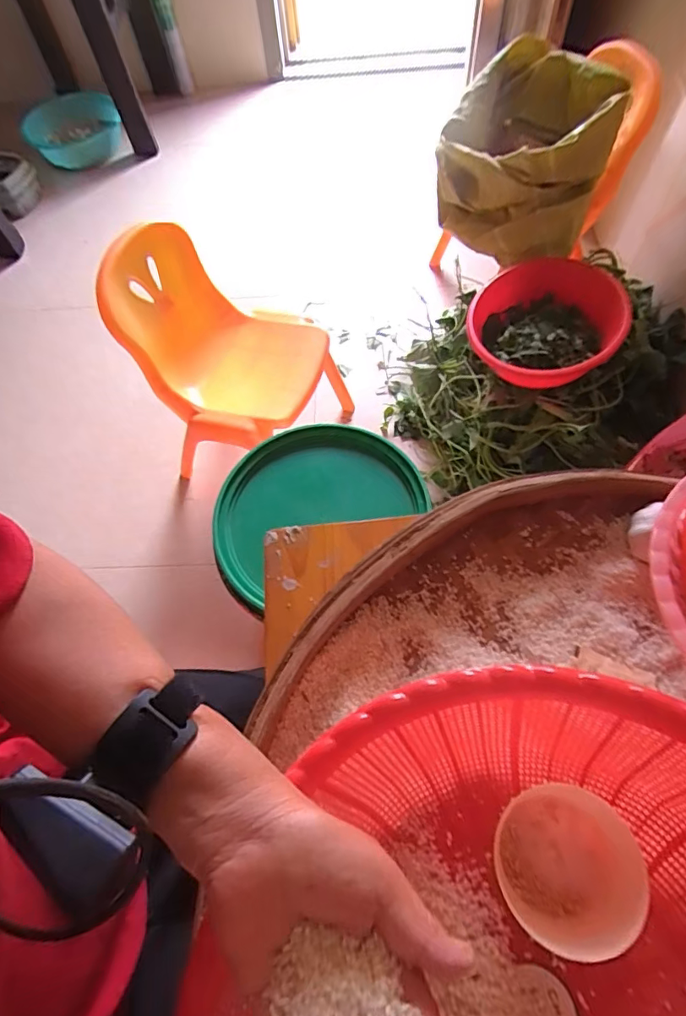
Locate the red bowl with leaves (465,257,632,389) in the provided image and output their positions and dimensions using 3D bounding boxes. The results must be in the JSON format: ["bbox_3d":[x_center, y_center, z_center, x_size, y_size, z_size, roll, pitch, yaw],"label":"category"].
[{"bbox_3d":[0.422,-0.394,1.045,0.279,0.108,0.299,-2,64,3],"label":"red bowl with leaves"}]

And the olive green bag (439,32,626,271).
[{"bbox_3d":[0.412,-0.821,1.135,0.348,0.252,0.490,18,66,12],"label":"olive green bag"}]

